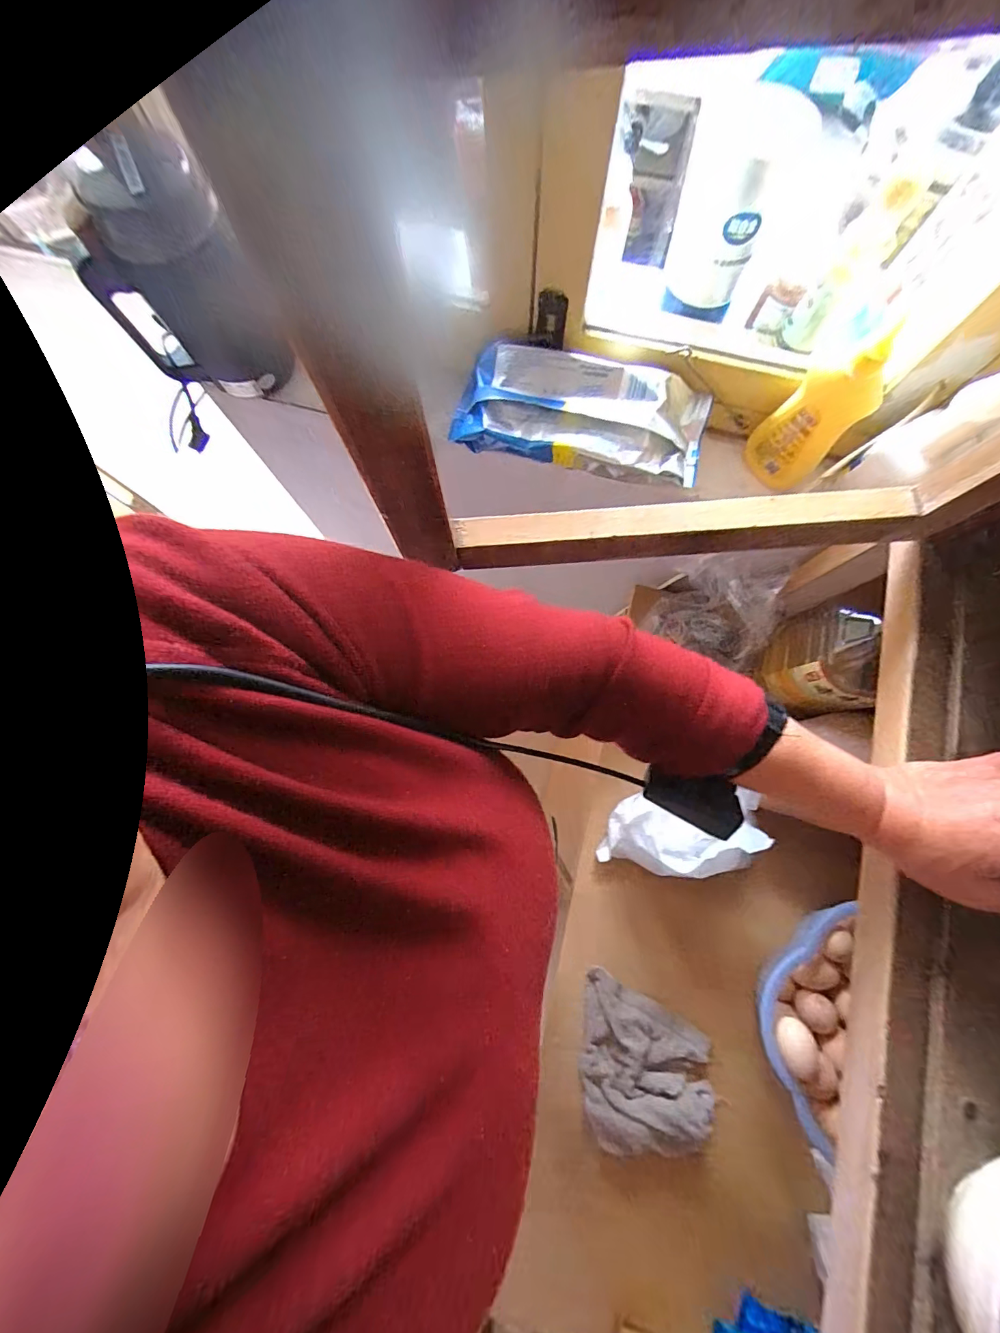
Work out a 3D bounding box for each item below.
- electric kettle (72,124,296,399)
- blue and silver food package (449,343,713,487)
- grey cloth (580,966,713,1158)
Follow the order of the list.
[{"bbox_3d":[-0.300,-0.353,0.441,0.132,0.174,0.110,-38,80,-6],"label":"electric kettle"},{"bbox_3d":[0.080,-0.257,0.467,0.260,0.070,0.103,13,79,3],"label":"blue and silver food package"},{"bbox_3d":[0.181,0.489,0.558,0.154,0.034,0.185,0,78,1],"label":"grey cloth"}]

